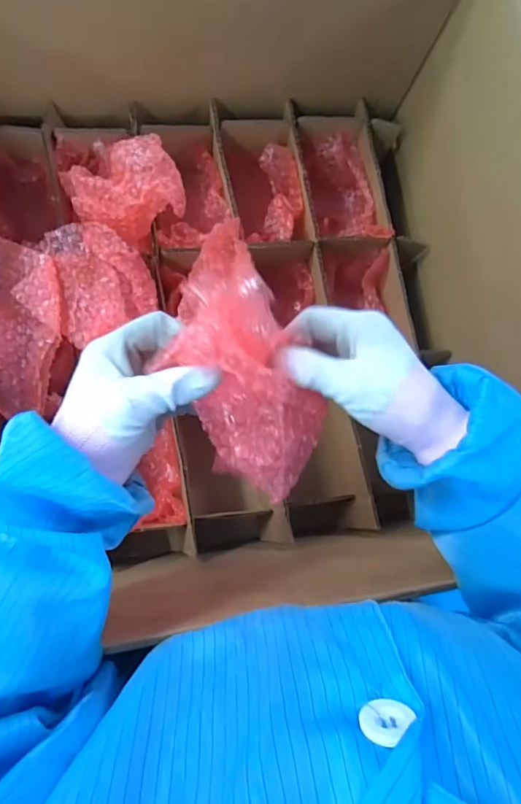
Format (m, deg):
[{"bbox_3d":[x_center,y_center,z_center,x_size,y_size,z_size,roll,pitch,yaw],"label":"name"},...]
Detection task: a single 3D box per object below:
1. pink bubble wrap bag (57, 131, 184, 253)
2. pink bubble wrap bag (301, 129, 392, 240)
[{"bbox_3d":[-0.135,-0.207,0.468,0.111,0.086,0.067,-10,85,-7],"label":"pink bubble wrap bag"},{"bbox_3d":[0.100,-0.257,0.579,0.069,0.083,0.154,-10,85,-7],"label":"pink bubble wrap bag"}]

